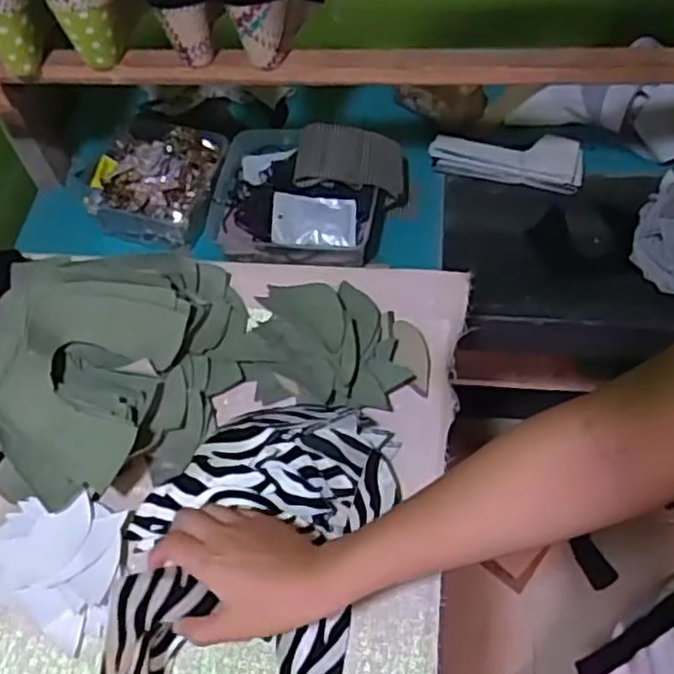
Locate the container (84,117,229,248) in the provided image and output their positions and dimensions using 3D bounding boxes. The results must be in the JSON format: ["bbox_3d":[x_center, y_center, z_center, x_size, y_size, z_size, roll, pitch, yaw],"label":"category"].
[{"bbox_3d":[-0.229,-0.204,0.911,0.160,0.065,0.164,6,58,8],"label":"container"}]

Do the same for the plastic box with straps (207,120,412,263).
[{"bbox_3d":[-0.039,-0.180,0.861,0.232,0.073,0.205,8,58,10],"label":"plastic box with straps"}]

